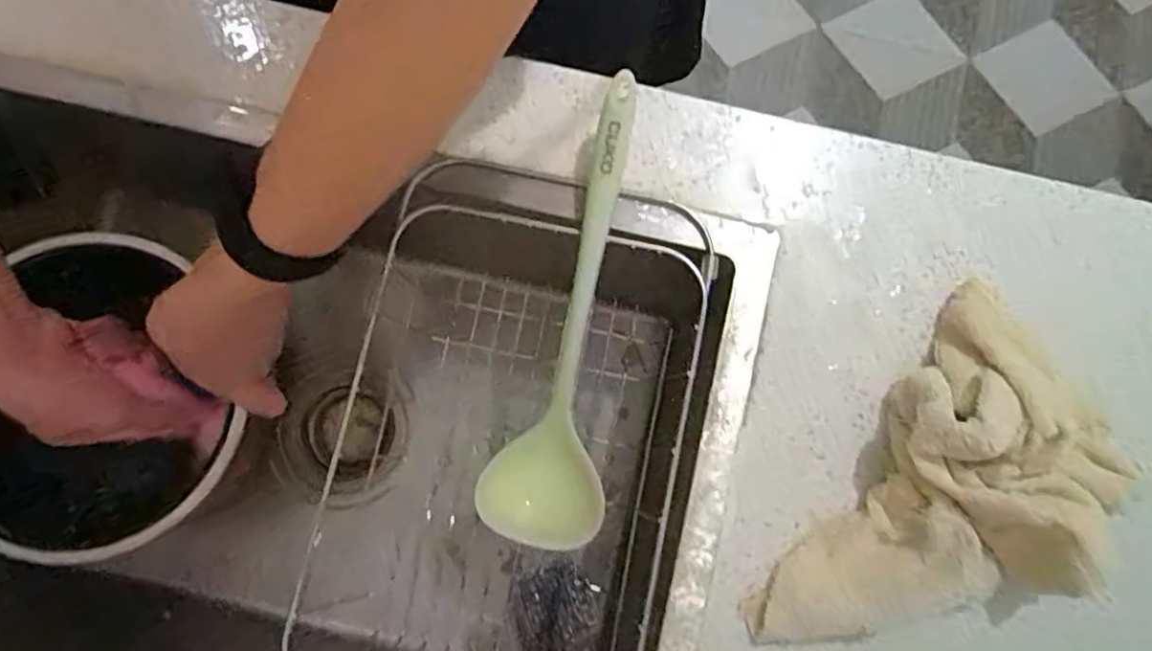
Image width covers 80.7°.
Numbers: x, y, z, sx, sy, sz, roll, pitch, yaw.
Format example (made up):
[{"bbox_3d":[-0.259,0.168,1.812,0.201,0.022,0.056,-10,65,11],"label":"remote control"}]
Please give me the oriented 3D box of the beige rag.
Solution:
[{"bbox_3d":[0.220,0.105,0.380,0.126,0.061,0.241,38,83,5],"label":"beige rag"}]

